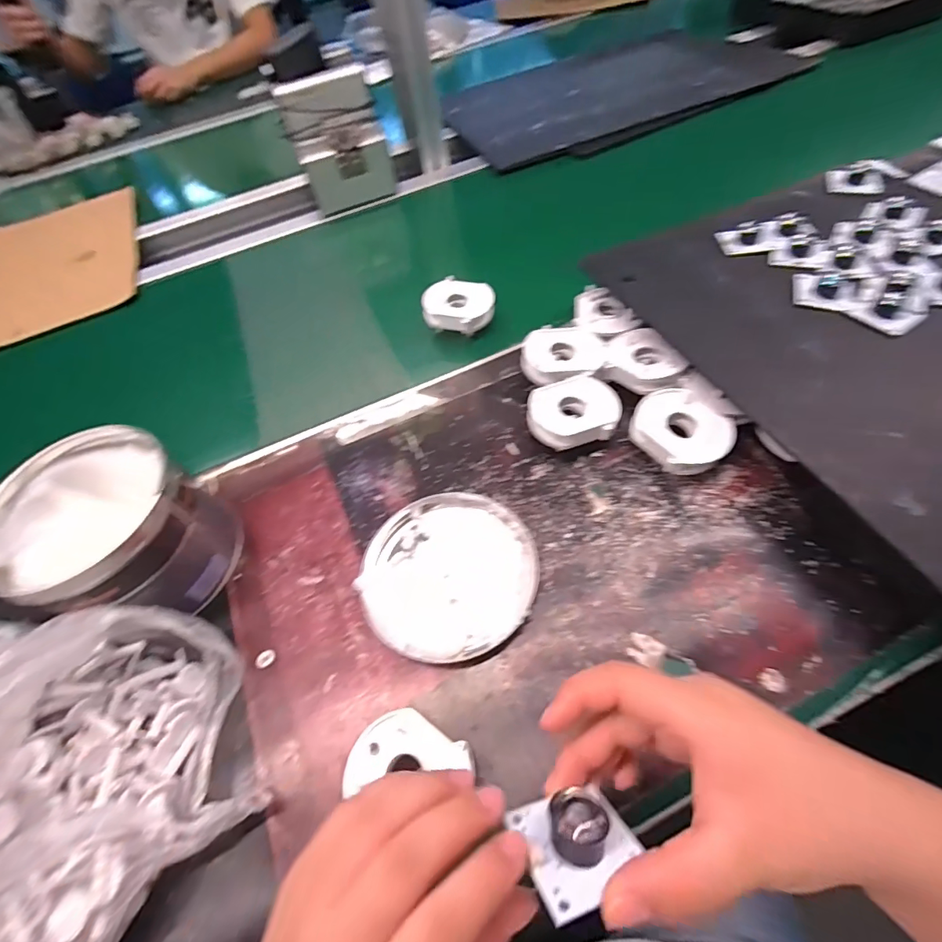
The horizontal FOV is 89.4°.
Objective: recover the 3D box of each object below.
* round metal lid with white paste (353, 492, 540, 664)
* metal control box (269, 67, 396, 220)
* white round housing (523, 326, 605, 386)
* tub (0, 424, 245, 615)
[{"bbox_3d":[-0.017,0.075,0.360,0.126,0.017,0.128,-4,55,5],"label":"round metal lid with white paste"},{"bbox_3d":[-0.186,-0.468,0.678,0.127,0.134,0.081,-27,56,-11],"label":"metal control box"},{"bbox_3d":[0.085,-0.108,0.438,0.073,0.021,0.054,-13,55,-1],"label":"white round housing"},{"bbox_3d":[-0.262,0.046,0.359,0.134,0.097,0.126,-4,55,5],"label":"tub"}]

